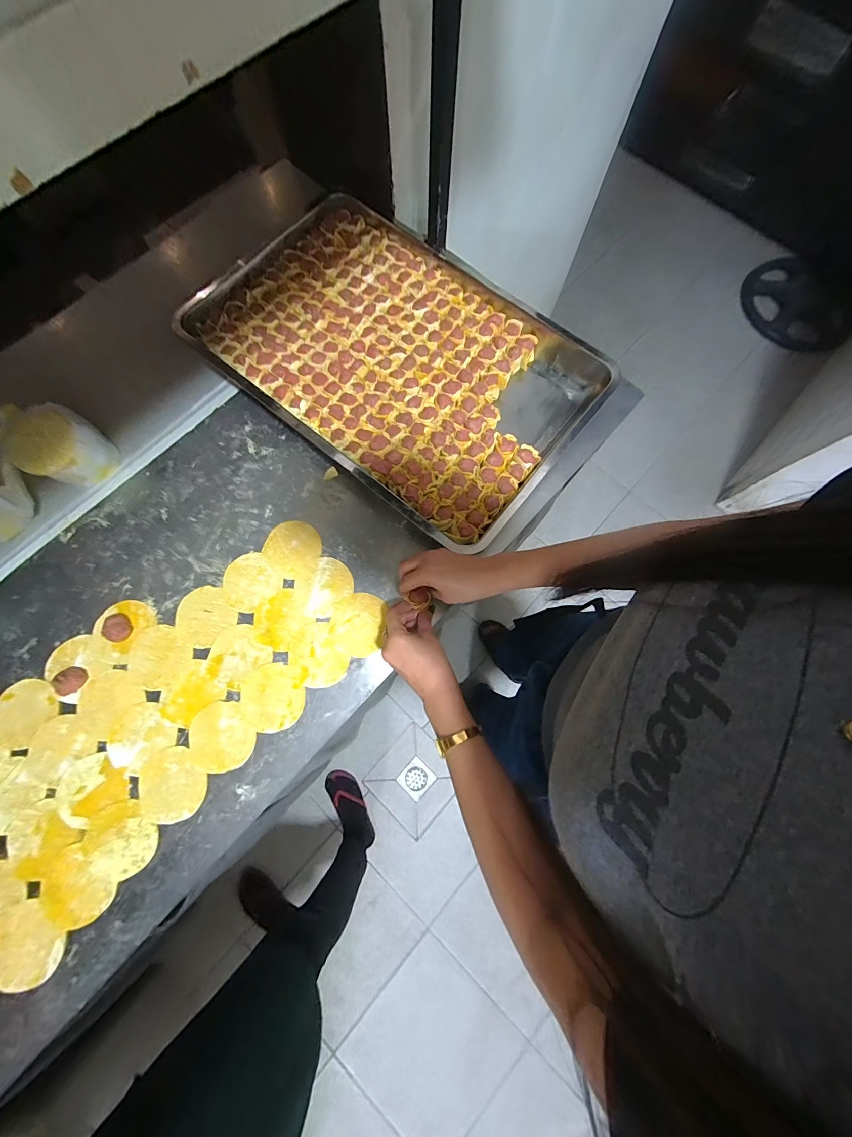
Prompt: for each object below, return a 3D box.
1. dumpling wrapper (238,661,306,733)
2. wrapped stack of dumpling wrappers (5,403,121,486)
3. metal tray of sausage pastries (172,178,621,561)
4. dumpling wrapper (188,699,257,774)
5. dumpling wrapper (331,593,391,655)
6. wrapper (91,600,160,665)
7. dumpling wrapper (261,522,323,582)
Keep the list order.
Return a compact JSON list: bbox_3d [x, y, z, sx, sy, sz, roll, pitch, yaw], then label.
[{"bbox_3d":[-0.203,0.170,0.479,0.081,0.005,0.084,0,75,-2],"label":"dumpling wrapper"},{"bbox_3d":[-0.508,-0.170,0.514,0.083,0.082,0.102,28,76,5],"label":"wrapped stack of dumpling wrappers"},{"bbox_3d":[-0.051,-0.329,0.583,0.599,0.054,0.395,38,78,8],"label":"metal tray of sausage pastries"},{"bbox_3d":[-0.263,0.216,0.465,0.075,0.004,0.084,-36,79,-10],"label":"dumpling wrapper"},{"bbox_3d":[-0.092,0.076,0.503,0.076,0.004,0.083,0,75,-2],"label":"dumpling wrapper"},{"bbox_3d":[-0.411,0.078,0.488,0.067,0.017,0.078,29,77,6],"label":"wrapper"},{"bbox_3d":[-0.192,-0.028,0.527,0.079,0.004,0.079,0,80,-2],"label":"dumpling wrapper"}]

